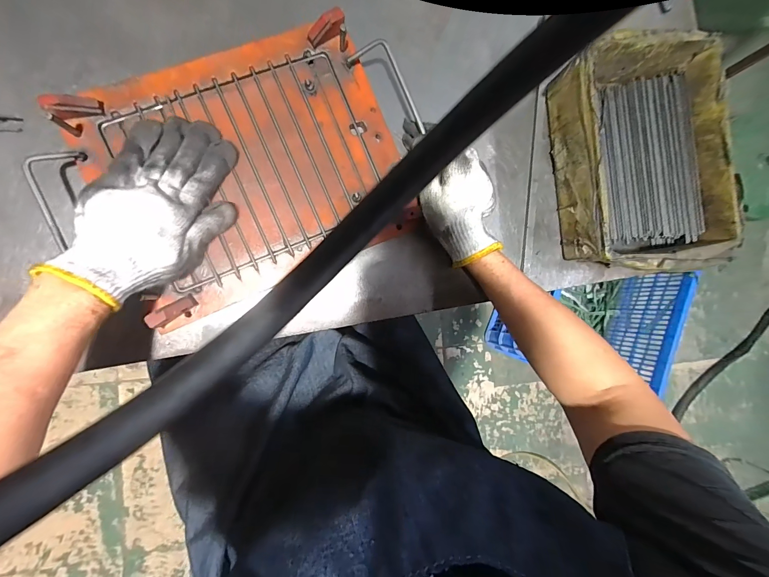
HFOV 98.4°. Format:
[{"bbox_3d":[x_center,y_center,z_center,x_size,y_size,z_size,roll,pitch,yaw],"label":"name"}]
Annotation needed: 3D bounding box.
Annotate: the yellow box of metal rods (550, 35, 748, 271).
[{"bbox_3d":[0.303,-0.151,0.397,0.182,0.077,0.250,-6,91,-9],"label":"yellow box of metal rods"}]

